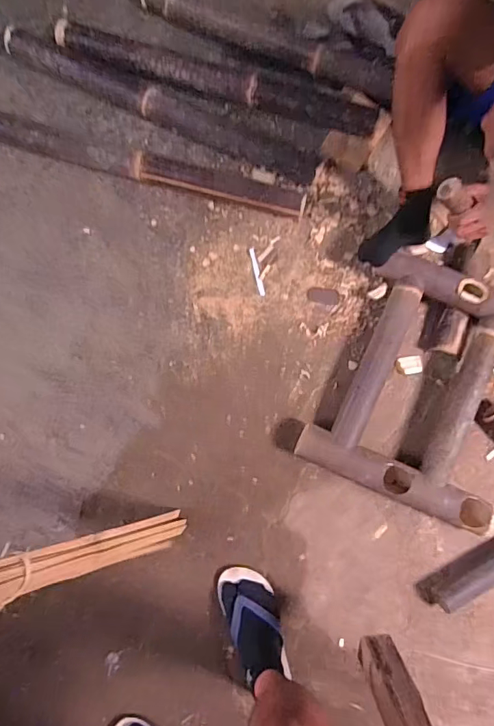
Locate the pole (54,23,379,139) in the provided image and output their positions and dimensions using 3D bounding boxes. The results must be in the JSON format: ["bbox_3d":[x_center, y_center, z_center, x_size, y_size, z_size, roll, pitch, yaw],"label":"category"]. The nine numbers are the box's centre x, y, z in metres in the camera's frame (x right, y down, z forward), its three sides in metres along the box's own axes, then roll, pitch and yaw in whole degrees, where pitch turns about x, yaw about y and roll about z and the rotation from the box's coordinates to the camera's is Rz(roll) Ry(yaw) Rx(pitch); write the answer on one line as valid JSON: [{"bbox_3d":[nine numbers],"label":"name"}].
[{"bbox_3d":[-0.070,-0.667,1.083,0.772,0.077,0.061,16,81,-2],"label":"pole"}]

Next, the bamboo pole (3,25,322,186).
[{"bbox_3d":[-0.192,-0.606,1.076,0.775,0.077,0.069,24,81,0],"label":"bamboo pole"}]

